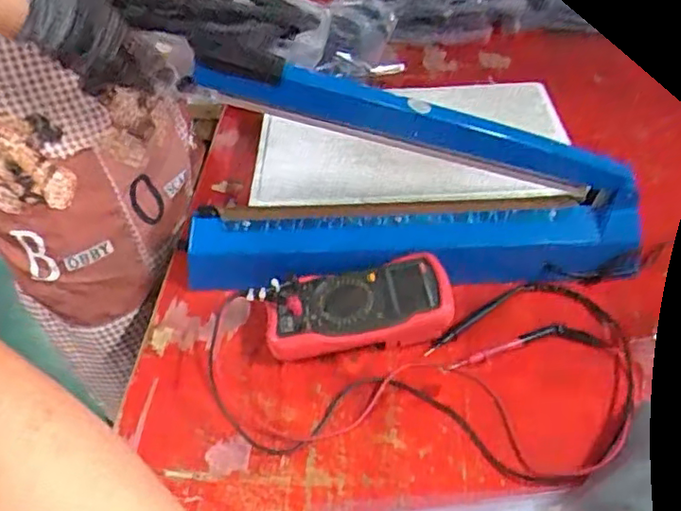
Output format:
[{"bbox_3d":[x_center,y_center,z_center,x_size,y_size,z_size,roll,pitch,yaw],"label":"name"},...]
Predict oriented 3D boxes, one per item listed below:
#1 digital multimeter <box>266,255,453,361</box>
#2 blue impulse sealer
[{"bbox_3d":[0.020,0.059,0.671,0.200,0.053,0.098,-7,43,-2],"label":"digital multimeter"},{"bbox_3d":[0.072,-0.079,0.667,0.504,0.249,0.083,-1,43,5],"label":"blue impulse sealer"}]

